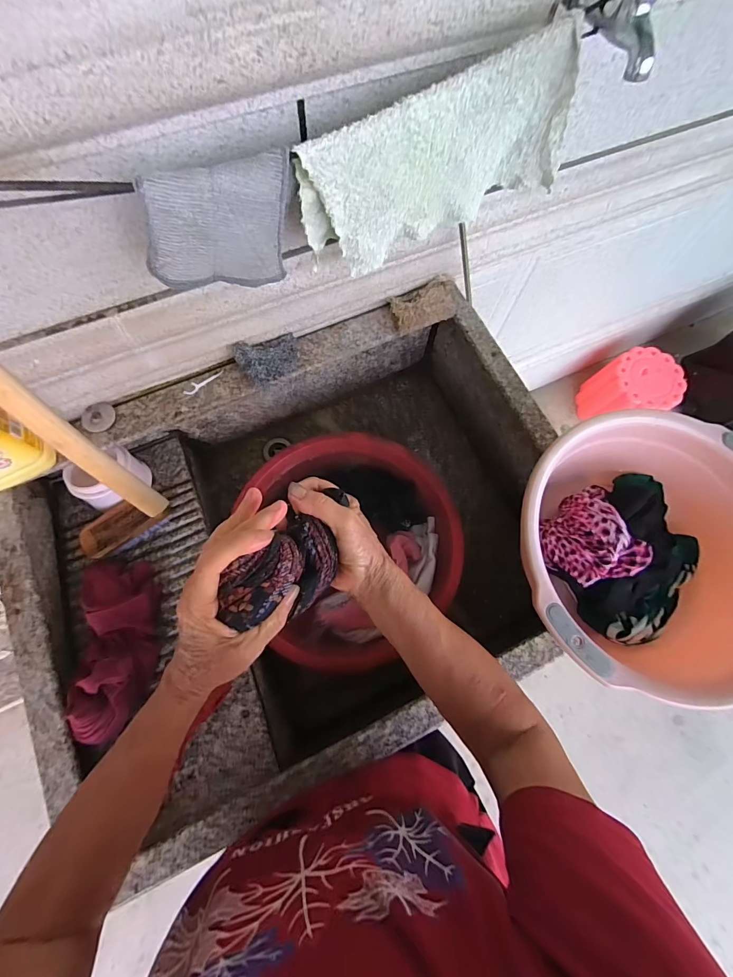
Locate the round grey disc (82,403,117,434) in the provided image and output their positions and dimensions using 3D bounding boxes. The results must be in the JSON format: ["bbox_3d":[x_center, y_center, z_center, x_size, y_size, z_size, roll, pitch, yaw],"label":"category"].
[{"bbox_3d":[-0.397,-0.105,0.572,0.045,0.011,0.042,1,74,-2],"label":"round grey disc"}]

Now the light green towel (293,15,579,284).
[{"bbox_3d":[0.071,-0.327,0.402,0.283,0.160,0.036,-22,76,-8],"label":"light green towel"}]

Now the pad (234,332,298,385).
[{"bbox_3d":[-0.149,-0.197,0.599,0.093,0.014,0.063,-20,110,-19],"label":"pad"}]

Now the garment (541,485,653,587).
[{"bbox_3d":[0.274,0.057,0.477,0.109,0.061,0.107,1,74,-2],"label":"garment"}]

